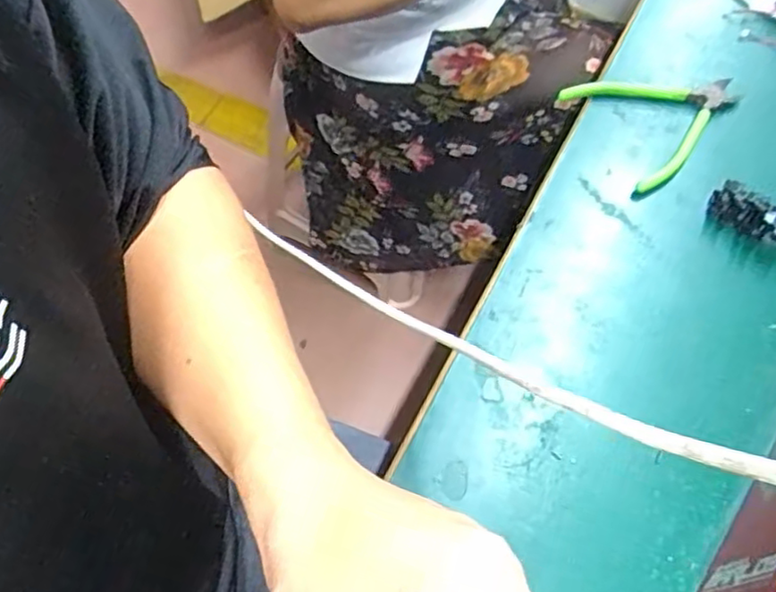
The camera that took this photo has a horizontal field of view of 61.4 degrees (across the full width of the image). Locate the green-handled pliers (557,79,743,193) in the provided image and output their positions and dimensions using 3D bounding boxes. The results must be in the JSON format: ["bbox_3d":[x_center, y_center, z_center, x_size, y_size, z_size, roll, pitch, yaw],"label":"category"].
[{"bbox_3d":[0.223,-0.150,0.528,0.131,0.014,0.111,-25,63,-15],"label":"green-handled pliers"}]

